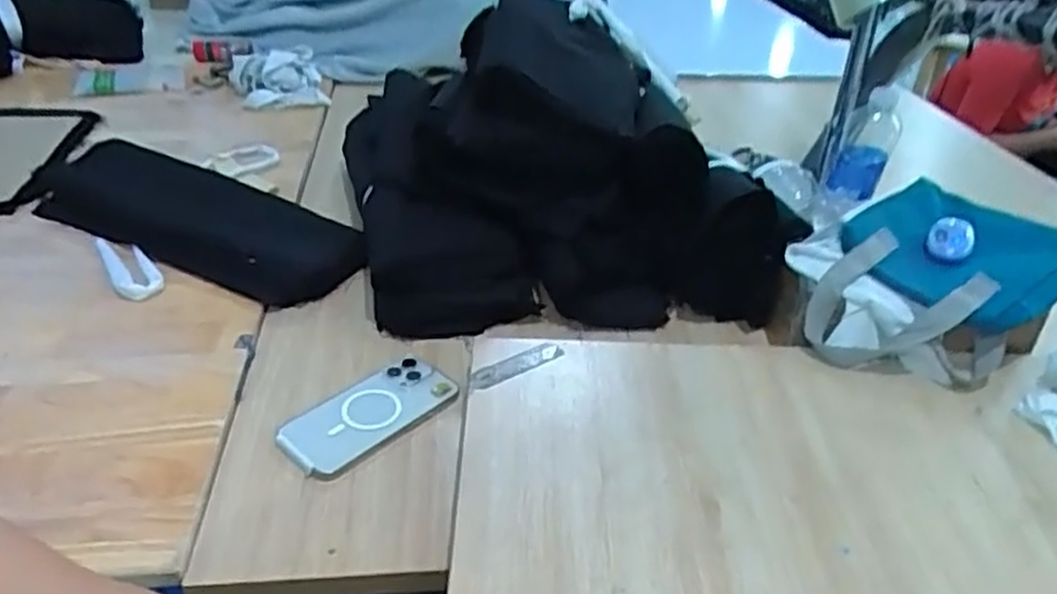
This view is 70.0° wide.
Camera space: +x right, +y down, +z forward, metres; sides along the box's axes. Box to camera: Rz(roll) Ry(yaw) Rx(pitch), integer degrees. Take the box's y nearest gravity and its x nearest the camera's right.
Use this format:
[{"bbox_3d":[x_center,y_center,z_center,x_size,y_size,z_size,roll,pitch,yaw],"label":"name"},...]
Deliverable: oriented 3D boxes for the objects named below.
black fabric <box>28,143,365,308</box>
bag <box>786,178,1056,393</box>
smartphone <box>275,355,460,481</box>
[{"bbox_3d":[-0.414,-0.100,0.946,0.442,0.029,0.169,20,45,19],"label":"black fabric"},{"bbox_3d":[0.392,-0.012,0.765,0.246,0.101,0.202,-17,39,-26],"label":"bag"},{"bbox_3d":[-0.148,0.107,0.701,0.080,0.009,0.161,34,46,28],"label":"smartphone"}]

